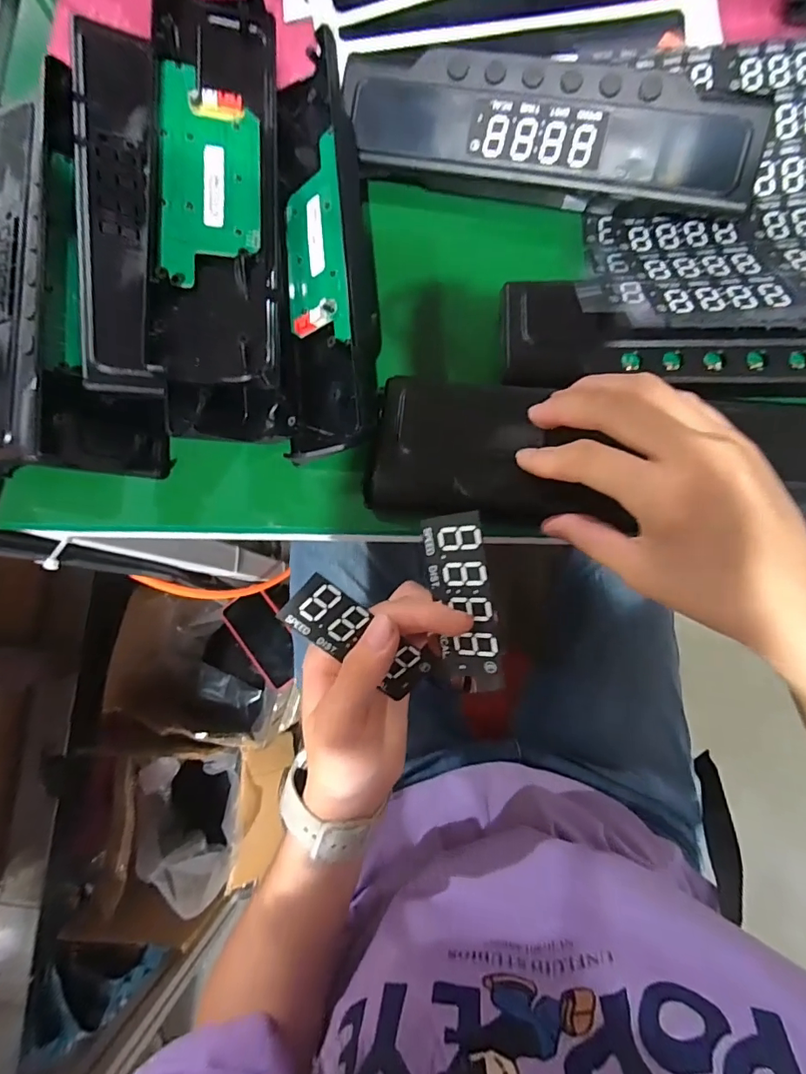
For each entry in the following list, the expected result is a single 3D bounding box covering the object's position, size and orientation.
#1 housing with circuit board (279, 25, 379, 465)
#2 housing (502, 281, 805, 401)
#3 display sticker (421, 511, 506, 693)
[{"bbox_3d":[-0.045,-0.168,0.290,0.061,0.052,0.245,-3,82,4],"label":"housing with circuit board"},{"bbox_3d":[0.180,-0.107,0.275,0.242,0.030,0.061,4,83,5],"label":"housing"},{"bbox_3d":[0.028,0.031,0.231,0.032,0.004,0.083,-7,90,32],"label":"display sticker"}]

